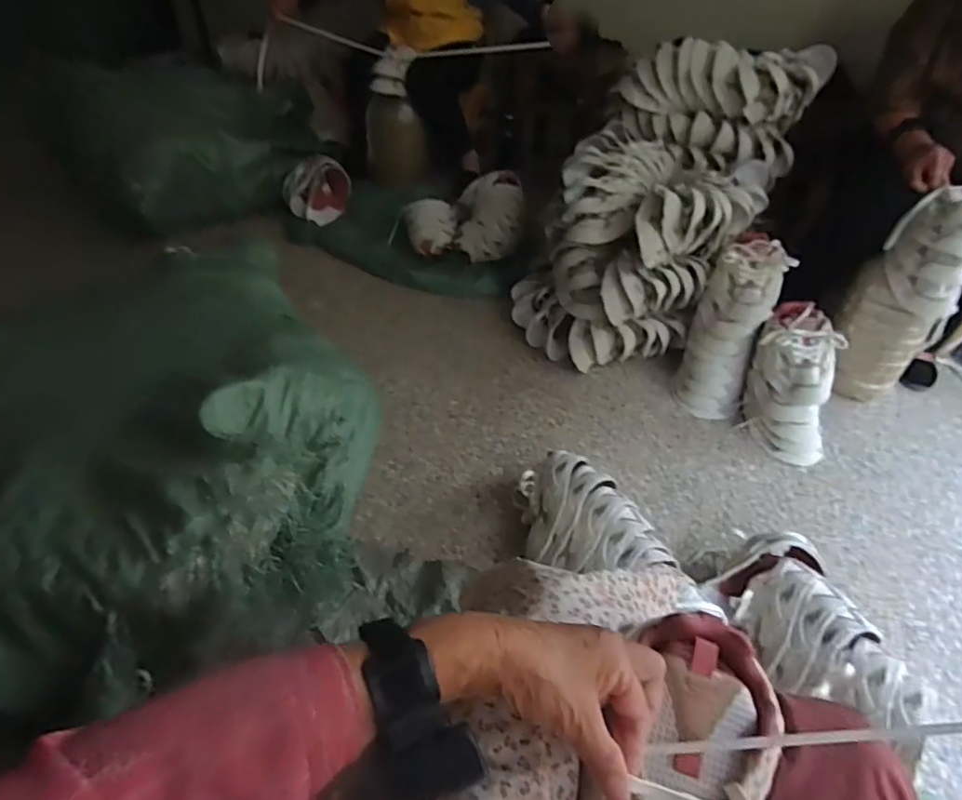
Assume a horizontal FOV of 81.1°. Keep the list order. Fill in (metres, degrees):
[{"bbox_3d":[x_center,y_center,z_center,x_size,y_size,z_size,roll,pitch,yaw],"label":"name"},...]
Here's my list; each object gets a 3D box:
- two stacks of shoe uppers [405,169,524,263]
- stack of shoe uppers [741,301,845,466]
[{"bbox_3d":[-0.045,-0.552,1.692,0.338,0.152,0.295,7,44,5],"label":"two stacks of shoe uppers"},{"bbox_3d":[0.653,-0.037,1.175,0.143,0.326,0.116,2,6,1],"label":"stack of shoe uppers"}]

